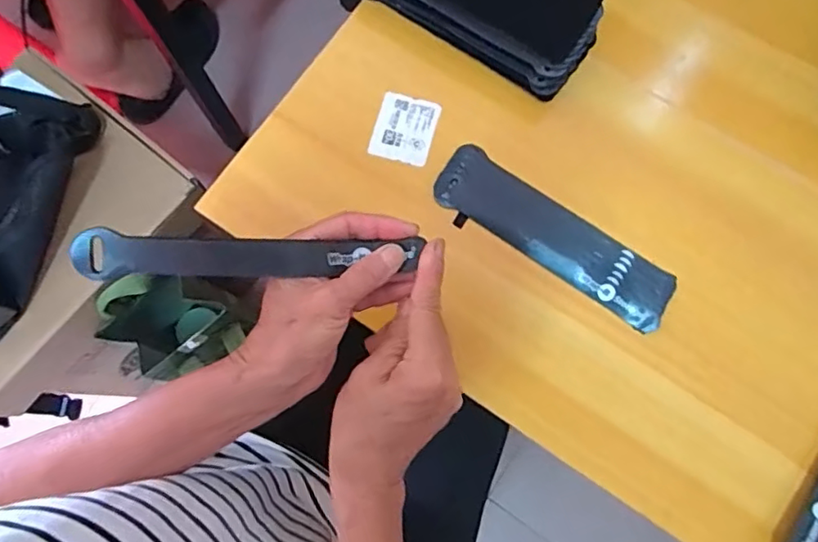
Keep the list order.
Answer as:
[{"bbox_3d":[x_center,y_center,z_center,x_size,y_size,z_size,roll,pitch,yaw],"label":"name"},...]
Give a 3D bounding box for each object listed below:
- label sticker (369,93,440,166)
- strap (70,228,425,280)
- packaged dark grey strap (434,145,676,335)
[{"bbox_3d":[-0.004,-0.118,0.473,0.049,0.004,0.057,16,77,-1],"label":"label sticker"},{"bbox_3d":[-0.086,-0.009,0.326,0.187,0.010,0.024,1,111,-13],"label":"strap"},{"bbox_3d":[0.113,-0.028,0.447,0.198,0.008,0.056,34,80,9],"label":"packaged dark grey strap"}]

